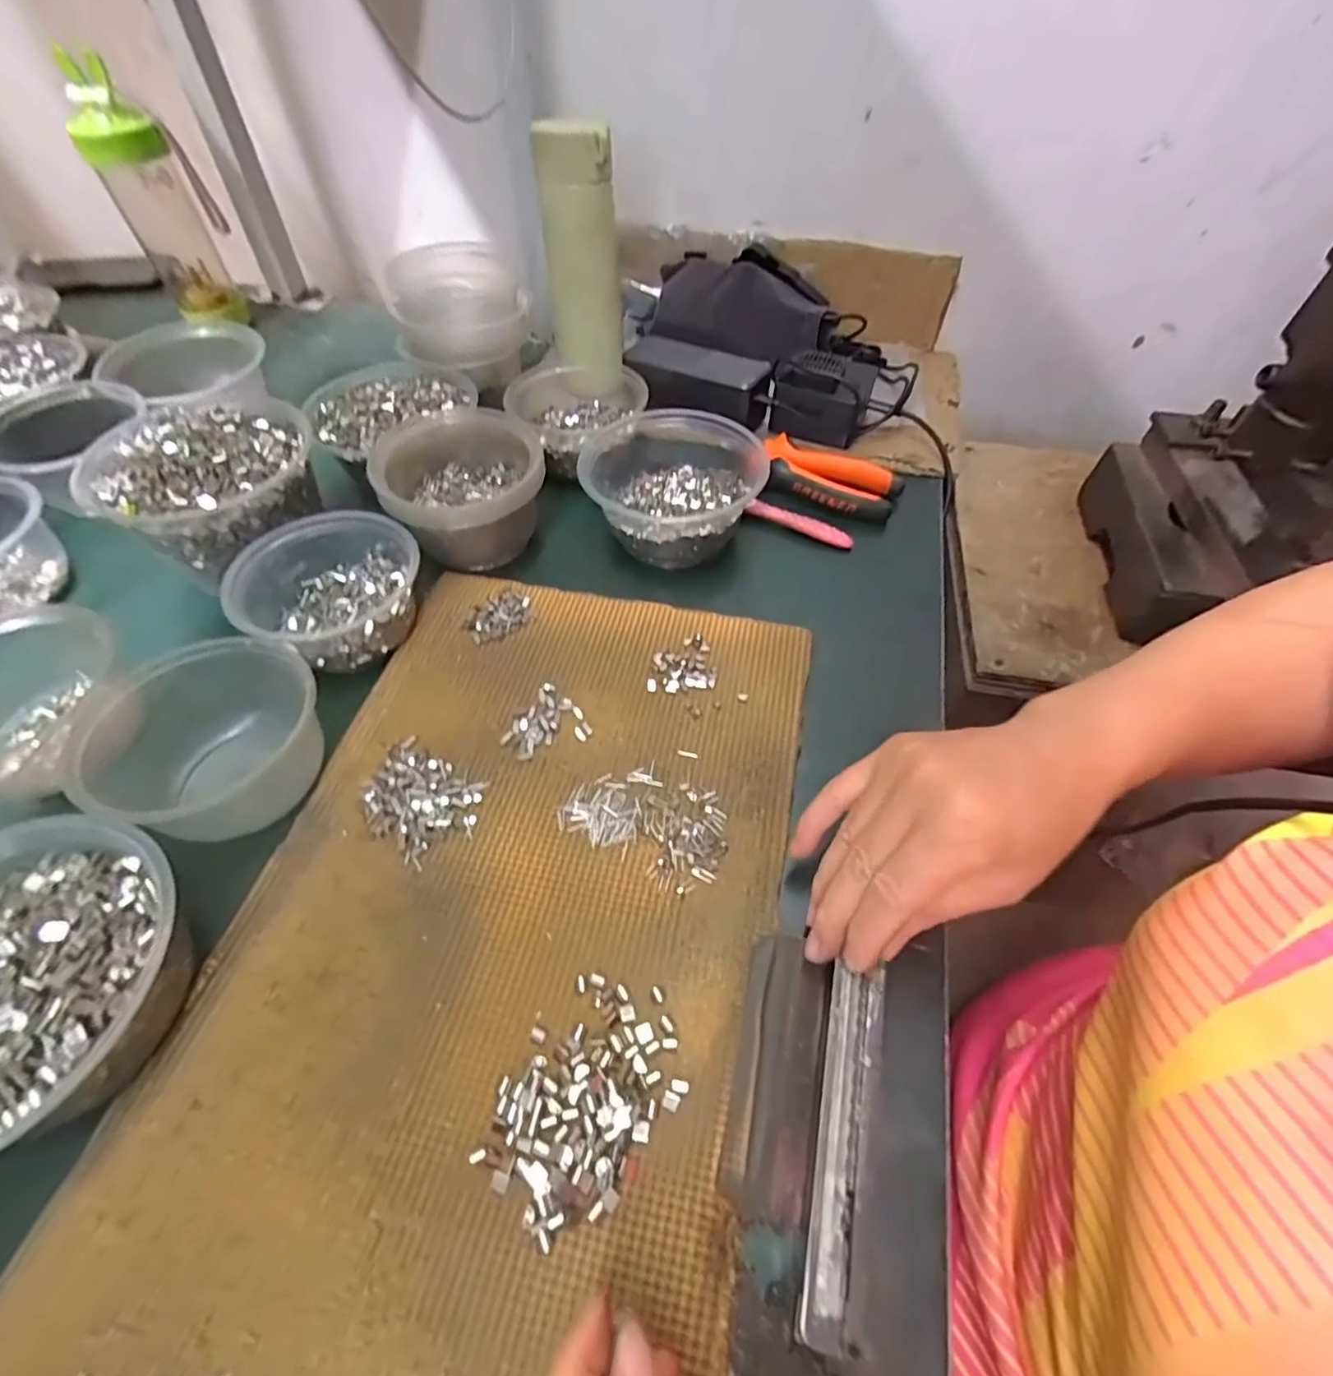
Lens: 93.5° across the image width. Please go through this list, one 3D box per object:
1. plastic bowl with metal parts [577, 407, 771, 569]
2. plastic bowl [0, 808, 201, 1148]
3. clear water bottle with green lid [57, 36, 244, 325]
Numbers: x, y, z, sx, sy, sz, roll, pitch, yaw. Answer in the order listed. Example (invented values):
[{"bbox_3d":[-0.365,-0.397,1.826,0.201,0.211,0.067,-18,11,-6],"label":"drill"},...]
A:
[{"bbox_3d":[0.005,-0.164,0.491,0.134,0.060,0.147,0,53,-1],"label":"plastic bowl with metal parts"},{"bbox_3d":[-0.282,0.129,0.269,0.132,0.056,0.133,0,53,-1],"label":"plastic bowl"},{"bbox_3d":[-0.491,-0.474,0.610,0.059,0.203,0.077,39,61,25],"label":"clear water bottle with green lid"}]

